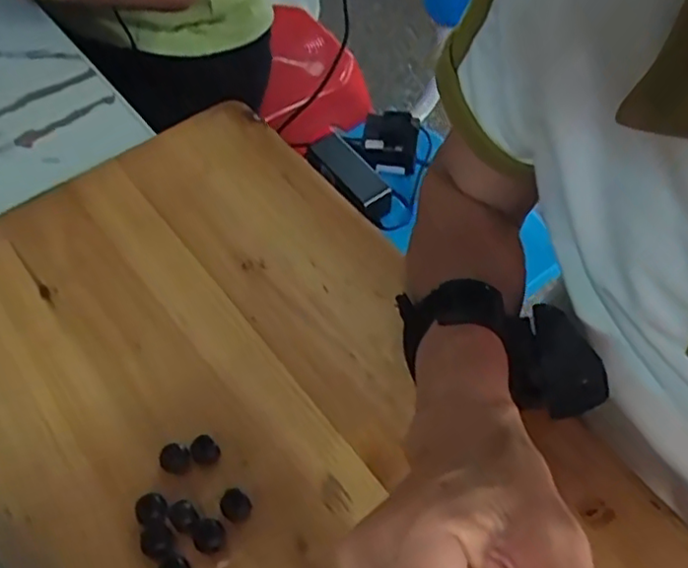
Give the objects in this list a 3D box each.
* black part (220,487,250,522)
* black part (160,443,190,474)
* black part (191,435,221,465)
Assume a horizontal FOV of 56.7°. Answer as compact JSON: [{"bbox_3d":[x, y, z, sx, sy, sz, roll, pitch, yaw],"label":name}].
[{"bbox_3d":[-0.057,0.115,0.332,0.015,0.006,0.016,0,54,1],"label":"black part"},{"bbox_3d":[-0.092,0.094,0.345,0.015,0.007,0.016,-2,55,2],"label":"black part"},{"bbox_3d":[-0.076,0.091,0.349,0.014,0.006,0.017,-32,60,-18],"label":"black part"}]

